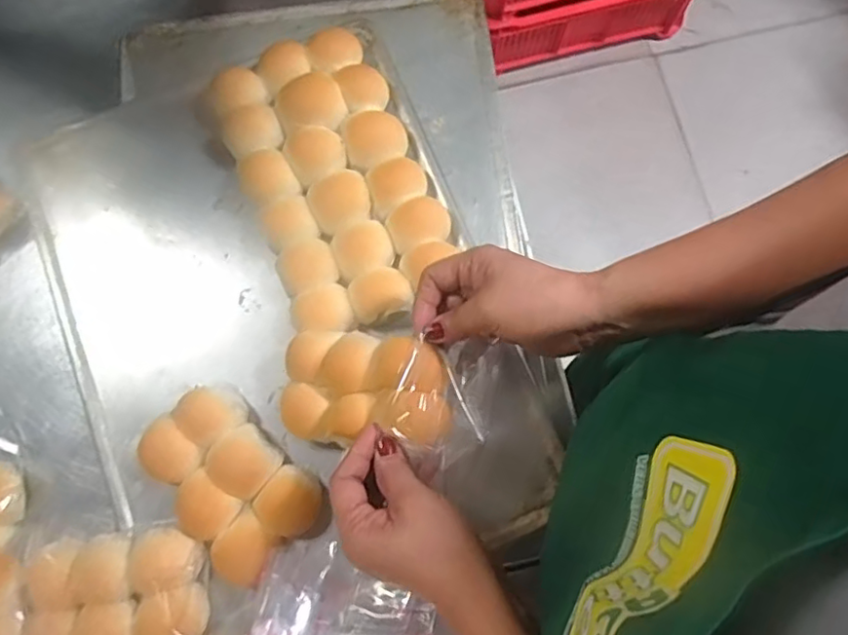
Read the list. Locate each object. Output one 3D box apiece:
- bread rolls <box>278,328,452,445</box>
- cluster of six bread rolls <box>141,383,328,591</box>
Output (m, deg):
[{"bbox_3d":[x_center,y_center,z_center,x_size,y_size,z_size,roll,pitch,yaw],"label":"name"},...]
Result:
[{"bbox_3d":[-0.040,0.047,0.430,0.130,0.040,0.080,-4,73,29],"label":"bread rolls"},{"bbox_3d":[-0.147,0.121,0.453,0.132,0.032,0.086,43,81,9],"label":"cluster of six bread rolls"}]

